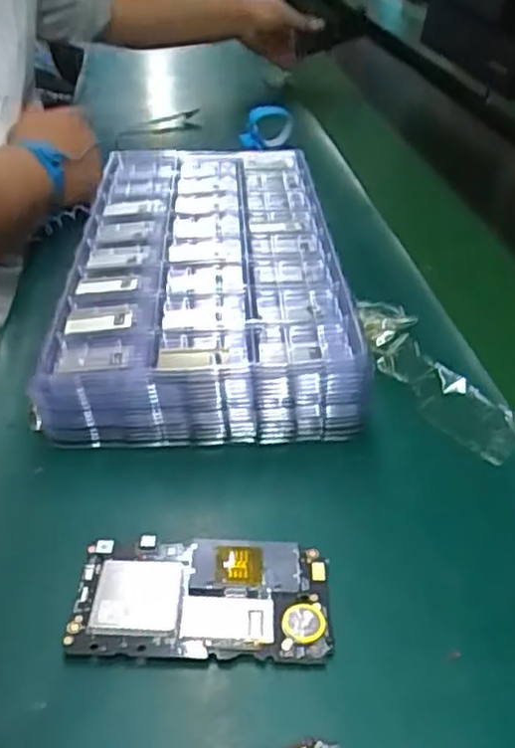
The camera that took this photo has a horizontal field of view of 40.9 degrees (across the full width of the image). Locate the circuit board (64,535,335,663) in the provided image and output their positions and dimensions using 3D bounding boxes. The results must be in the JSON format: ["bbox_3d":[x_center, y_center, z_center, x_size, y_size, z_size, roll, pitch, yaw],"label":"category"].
[{"bbox_3d":[-0.027,0.112,0.349,0.125,0.011,0.066,2,37,-1],"label":"circuit board"}]

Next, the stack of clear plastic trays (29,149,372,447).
[{"bbox_3d":[-0.040,-0.083,0.570,0.205,0.074,0.390,0,37,-3],"label":"stack of clear plastic trays"}]

